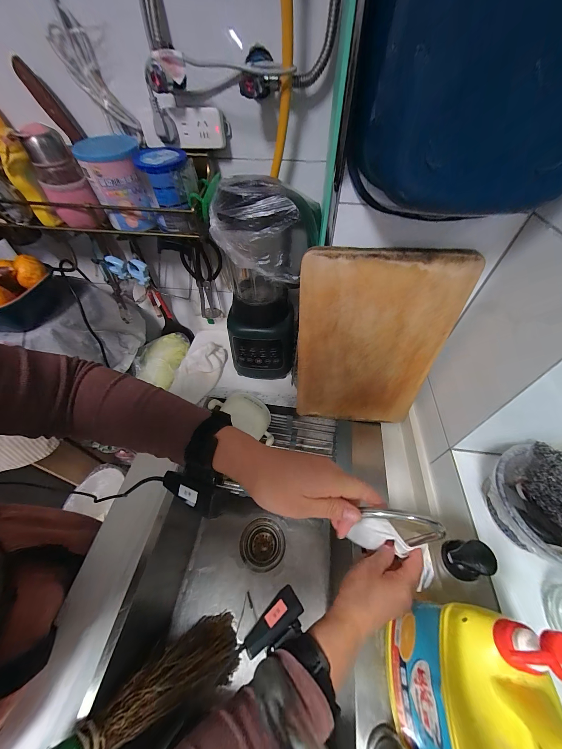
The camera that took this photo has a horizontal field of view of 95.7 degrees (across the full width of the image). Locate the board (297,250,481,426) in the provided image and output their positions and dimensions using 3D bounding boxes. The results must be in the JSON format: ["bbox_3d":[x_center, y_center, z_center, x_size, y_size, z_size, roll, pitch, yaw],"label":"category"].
[{"bbox_3d":[0.156,-0.034,0.480,0.246,0.370,0.017,5,44,6],"label":"board"}]

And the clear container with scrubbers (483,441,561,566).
[{"bbox_3d":[0.348,0.178,0.337,0.140,0.079,0.139,-16,53,-13],"label":"clear container with scrubbers"}]

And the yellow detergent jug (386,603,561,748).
[{"bbox_3d":[0.178,0.311,0.243,0.088,0.224,0.136,3,51,3],"label":"yellow detergent jug"}]

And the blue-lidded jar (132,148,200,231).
[{"bbox_3d":[-0.195,-0.329,0.463,0.087,0.111,0.087,0,51,0],"label":"blue-lidded jar"}]

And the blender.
[{"bbox_3d":[-0.053,-0.167,0.558,0.156,0.408,0.181,-12,52,-10],"label":"blender"}]

